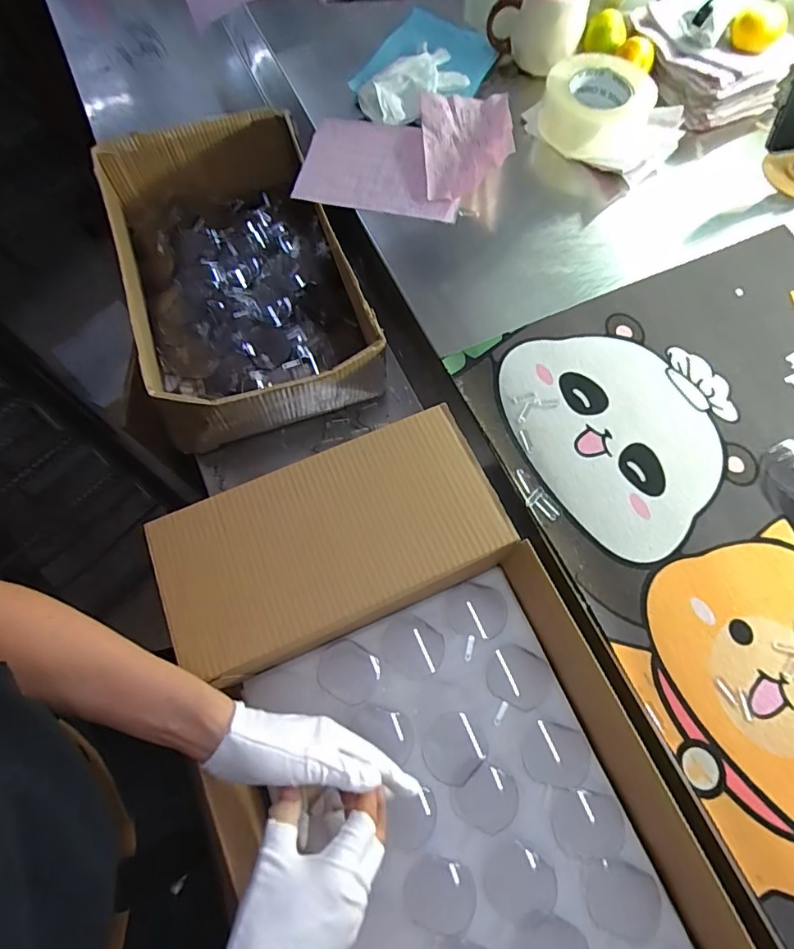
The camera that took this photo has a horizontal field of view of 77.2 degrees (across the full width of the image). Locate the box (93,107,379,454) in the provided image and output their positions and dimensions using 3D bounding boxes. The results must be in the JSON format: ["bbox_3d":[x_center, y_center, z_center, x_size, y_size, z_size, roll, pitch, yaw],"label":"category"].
[{"bbox_3d":[-0.208,-0.260,0.655,0.265,0.125,0.438,-20,72,-8],"label":"box"}]

